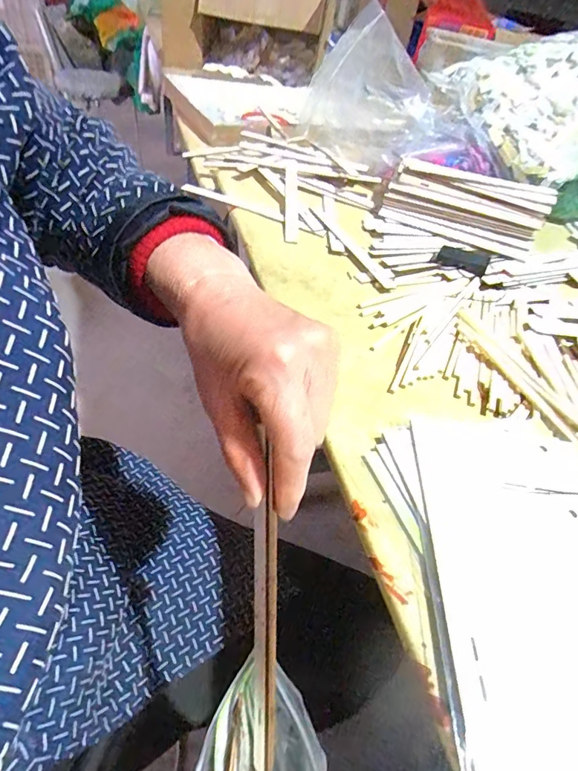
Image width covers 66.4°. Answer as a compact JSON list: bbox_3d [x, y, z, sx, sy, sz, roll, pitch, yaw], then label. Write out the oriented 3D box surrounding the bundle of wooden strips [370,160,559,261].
[{"bbox_3d":[0.237,-0.244,0.602,0.209,0.064,0.109,23,46,15],"label":"bundle of wooden strips"}]

